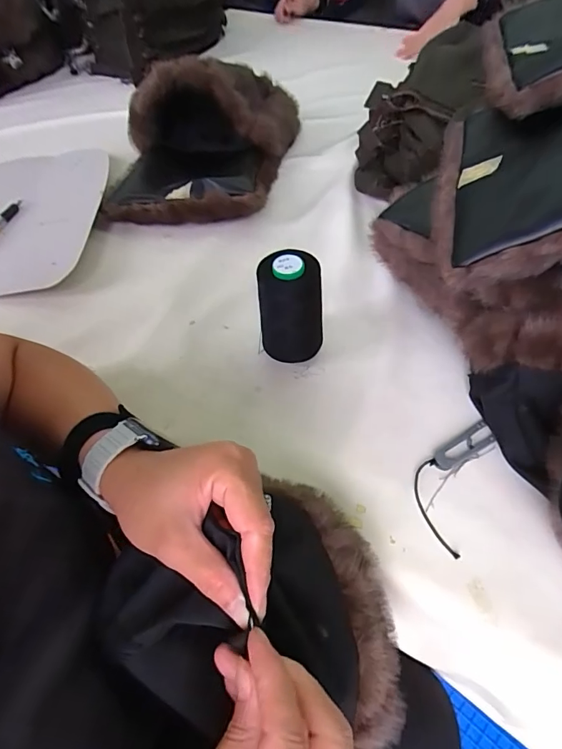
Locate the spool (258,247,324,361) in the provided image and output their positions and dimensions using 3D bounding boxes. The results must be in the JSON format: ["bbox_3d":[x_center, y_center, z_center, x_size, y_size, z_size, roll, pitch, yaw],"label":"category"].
[{"bbox_3d":[0.009,-0.059,0.436,0.062,0.116,0.056,1,53,4],"label":"spool"}]

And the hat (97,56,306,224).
[{"bbox_3d":[-0.114,-0.356,0.646,0.239,0.133,0.319,7,54,9],"label":"hat"}]

